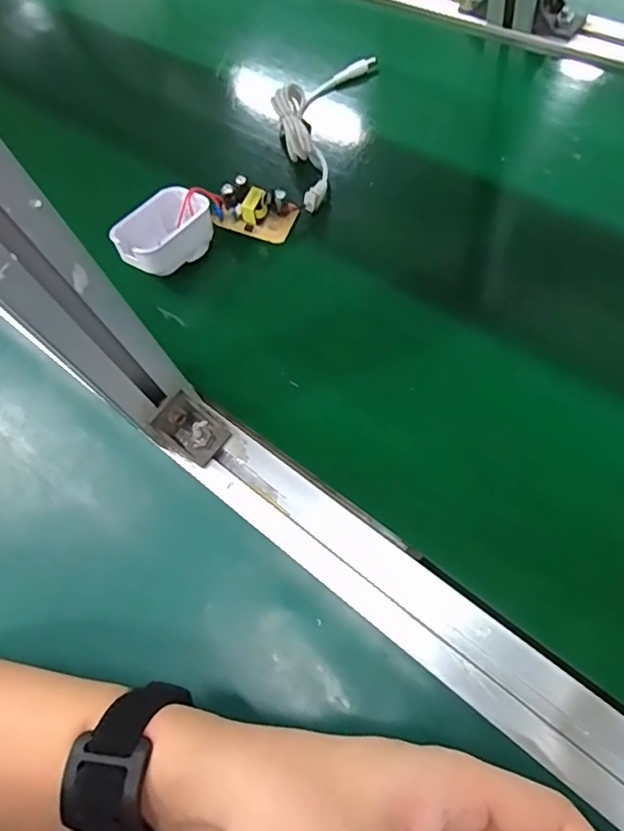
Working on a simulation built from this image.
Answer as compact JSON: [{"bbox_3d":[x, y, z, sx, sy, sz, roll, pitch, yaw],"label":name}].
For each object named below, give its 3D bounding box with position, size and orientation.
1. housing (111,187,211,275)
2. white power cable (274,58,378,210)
[{"bbox_3d":[-0.107,-0.134,0.414,0.047,0.033,0.072,37,72,14],"label":"housing"},{"bbox_3d":[-0.001,-0.235,0.457,0.063,0.026,0.169,15,69,6],"label":"white power cable"}]

